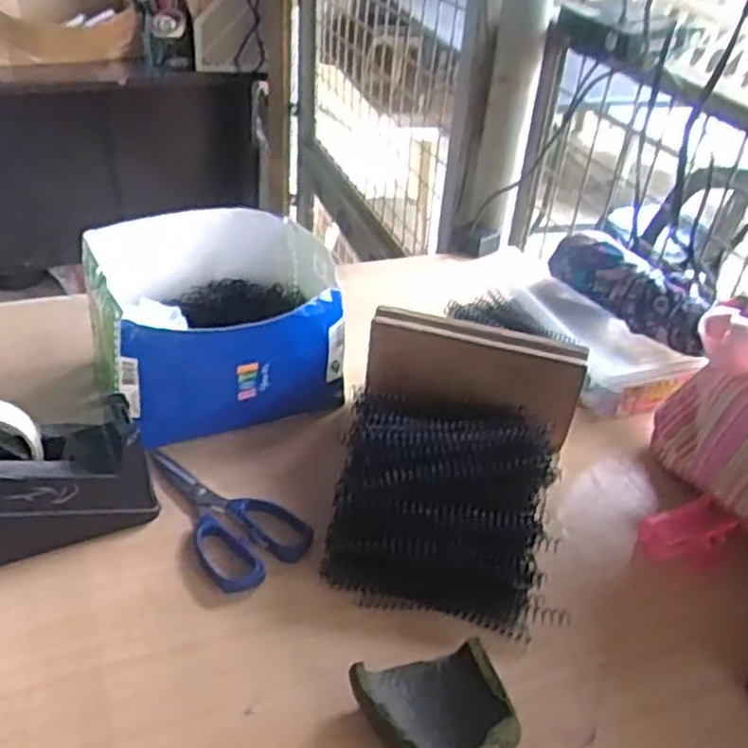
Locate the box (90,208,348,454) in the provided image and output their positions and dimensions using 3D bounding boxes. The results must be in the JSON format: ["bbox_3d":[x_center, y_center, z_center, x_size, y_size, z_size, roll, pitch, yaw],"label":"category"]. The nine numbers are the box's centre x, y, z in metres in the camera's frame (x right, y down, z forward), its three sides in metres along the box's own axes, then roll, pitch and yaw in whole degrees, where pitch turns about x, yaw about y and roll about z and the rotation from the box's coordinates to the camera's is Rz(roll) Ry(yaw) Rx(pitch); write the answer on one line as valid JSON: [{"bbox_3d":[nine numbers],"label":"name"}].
[{"bbox_3d":[-0.145,-0.052,0.729,0.212,0.125,0.222,-11,37,-20],"label":"box"}]

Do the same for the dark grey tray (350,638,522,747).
[{"bbox_3d":[0.040,0.210,0.476,0.084,0.030,0.074,-12,38,-22],"label":"dark grey tray"}]

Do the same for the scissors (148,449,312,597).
[{"bbox_3d":[-0.132,0.112,0.608,0.159,0.011,0.081,27,41,30],"label":"scissors"}]

